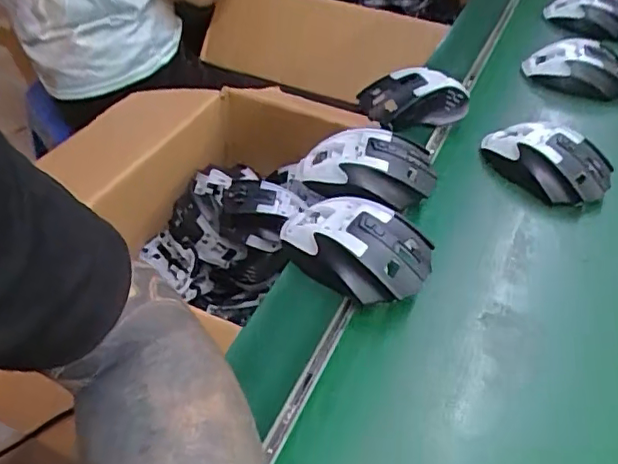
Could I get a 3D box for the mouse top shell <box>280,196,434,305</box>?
[{"bbox_3d":[0.032,0.014,0.433,0.114,0.047,0.069,20,47,16],"label":"mouse top shell"}]

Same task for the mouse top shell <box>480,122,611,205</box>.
[{"bbox_3d":[0.214,-0.066,0.533,0.118,0.036,0.070,24,48,20],"label":"mouse top shell"}]

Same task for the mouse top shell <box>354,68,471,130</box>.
[{"bbox_3d":[0.104,-0.130,0.585,0.109,0.045,0.061,-6,45,-8],"label":"mouse top shell"}]

